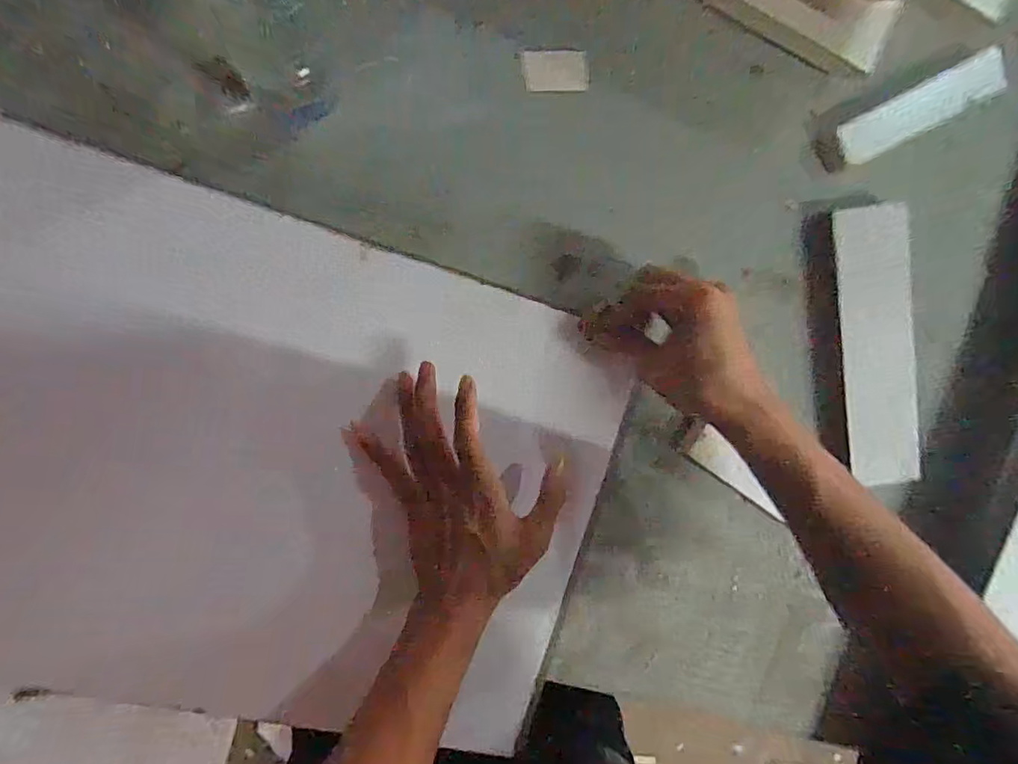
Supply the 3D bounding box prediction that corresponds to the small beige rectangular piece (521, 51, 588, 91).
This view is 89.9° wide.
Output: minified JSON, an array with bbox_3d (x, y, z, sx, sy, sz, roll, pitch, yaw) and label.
[{"bbox_3d":[0.036,-0.236,0.387,0.048,0.004,0.026,-2,119,-2],"label":"small beige rectangular piece"}]

